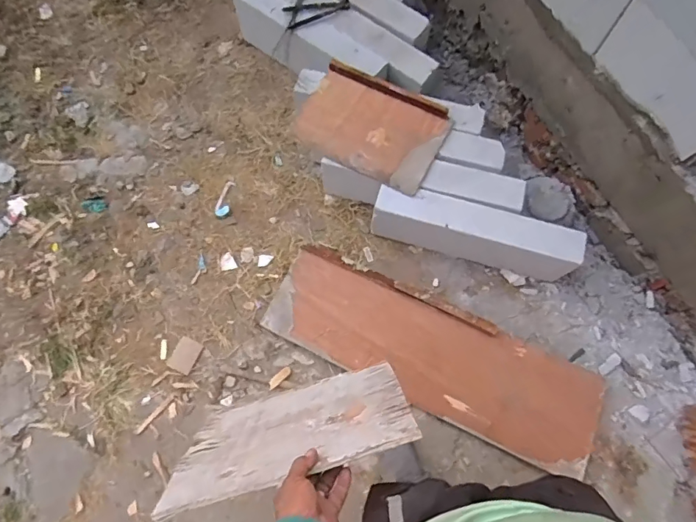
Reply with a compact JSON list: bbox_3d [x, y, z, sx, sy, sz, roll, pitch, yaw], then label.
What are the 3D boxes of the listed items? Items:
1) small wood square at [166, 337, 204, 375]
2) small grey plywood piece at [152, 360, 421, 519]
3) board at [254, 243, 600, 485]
[{"bbox_3d":[-0.483,0.279,1.361,0.076,0.006,0.093,26,74,8],"label":"small wood square"},{"bbox_3d":[-0.085,0.264,0.740,0.359,0.287,0.012,-16,97,-1],"label":"small grey plywood piece"},{"bbox_3d":[0.225,0.259,1.306,0.932,0.024,0.290,24,80,12],"label":"board"}]

